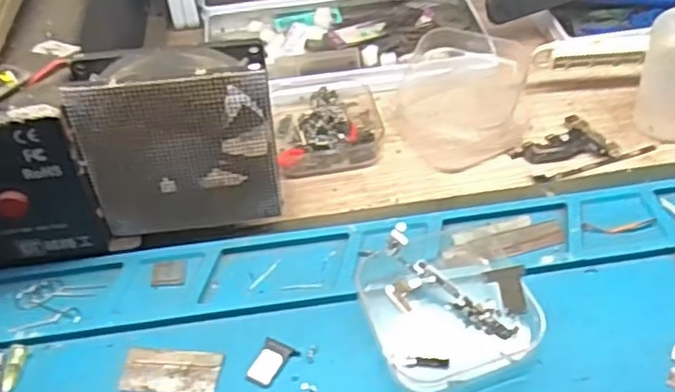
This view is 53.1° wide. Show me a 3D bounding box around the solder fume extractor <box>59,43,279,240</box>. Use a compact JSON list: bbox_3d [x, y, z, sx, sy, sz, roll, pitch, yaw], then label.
[{"bbox_3d":[-0.067,-0.022,0.298,0.079,0.085,0.030,-8,44,-3],"label":"solder fume extractor"}]

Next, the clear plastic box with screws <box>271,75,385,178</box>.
[{"bbox_3d":[-0.005,-0.042,0.371,0.058,0.020,0.066,-8,44,-4],"label":"clear plastic box with screws"}]

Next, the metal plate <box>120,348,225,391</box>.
[{"bbox_3d":[-0.065,0.068,0.265,0.039,0.004,0.019,2,45,7],"label":"metal plate"}]

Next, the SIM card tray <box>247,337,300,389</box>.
[{"bbox_3d":[-0.026,0.065,0.265,0.014,0.004,0.020,14,47,19],"label":"SIM card tray"}]

